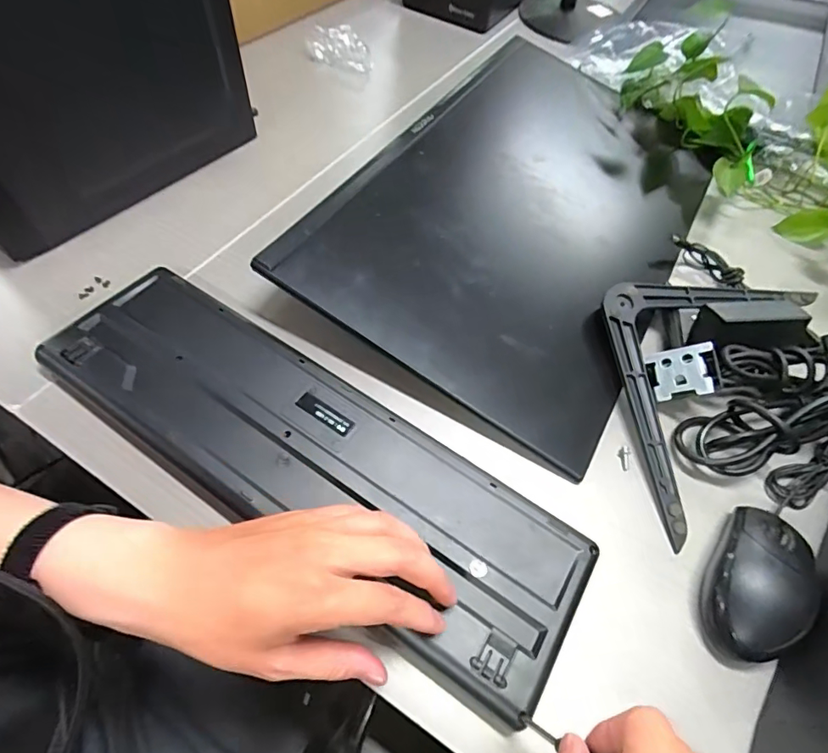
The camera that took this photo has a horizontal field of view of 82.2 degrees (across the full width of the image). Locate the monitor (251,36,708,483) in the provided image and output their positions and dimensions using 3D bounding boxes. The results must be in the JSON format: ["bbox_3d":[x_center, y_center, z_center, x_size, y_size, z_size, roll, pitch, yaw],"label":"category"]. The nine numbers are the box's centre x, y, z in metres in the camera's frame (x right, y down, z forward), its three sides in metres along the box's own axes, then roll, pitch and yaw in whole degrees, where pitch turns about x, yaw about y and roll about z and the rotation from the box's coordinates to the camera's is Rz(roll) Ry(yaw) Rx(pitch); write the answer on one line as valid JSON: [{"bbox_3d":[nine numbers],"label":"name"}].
[{"bbox_3d":[0.132,-0.195,0.519,0.313,0.069,0.542,28,60,12],"label":"monitor"}]

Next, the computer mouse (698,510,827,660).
[{"bbox_3d":[0.238,0.141,0.329,0.055,0.037,0.108,29,60,12],"label":"computer mouse"}]

